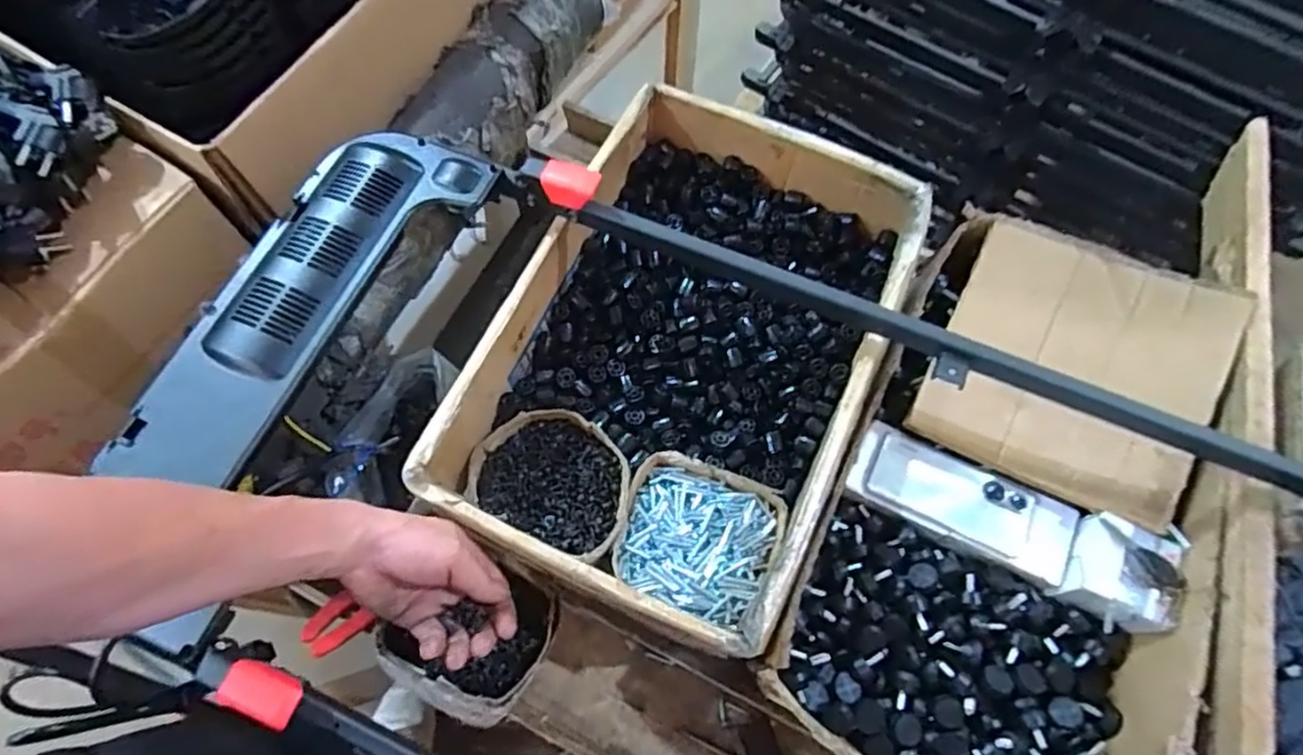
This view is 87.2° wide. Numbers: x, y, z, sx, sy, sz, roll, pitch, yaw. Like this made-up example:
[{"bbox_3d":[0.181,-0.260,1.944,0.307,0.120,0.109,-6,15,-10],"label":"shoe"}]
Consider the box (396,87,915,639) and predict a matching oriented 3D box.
[{"bbox_3d":[0.042,-0.029,0.720,0.360,0.134,0.517,23,70,9],"label":"box"}]

